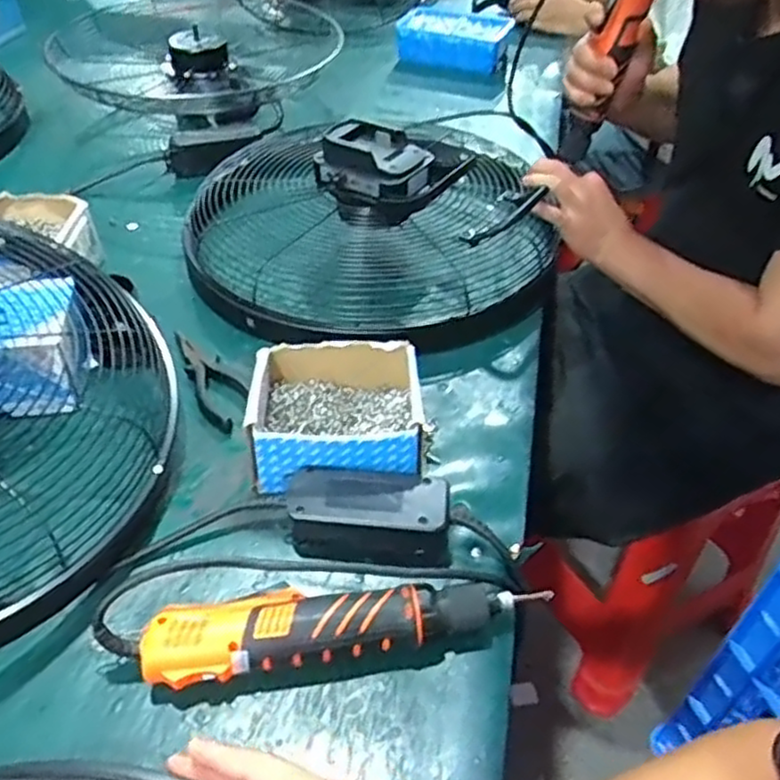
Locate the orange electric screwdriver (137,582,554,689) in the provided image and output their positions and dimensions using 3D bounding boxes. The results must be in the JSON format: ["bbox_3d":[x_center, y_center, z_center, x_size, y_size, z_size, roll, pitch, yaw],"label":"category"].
[{"bbox_3d":[-0.029,0.156,0.478,0.266,0.039,0.047,-6,44,-9],"label":"orange electric screwdriver"}]

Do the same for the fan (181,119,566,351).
[{"bbox_3d":[-0.016,-0.233,0.840,0.395,0.116,0.410,5,44,2],"label":"fan"}]

